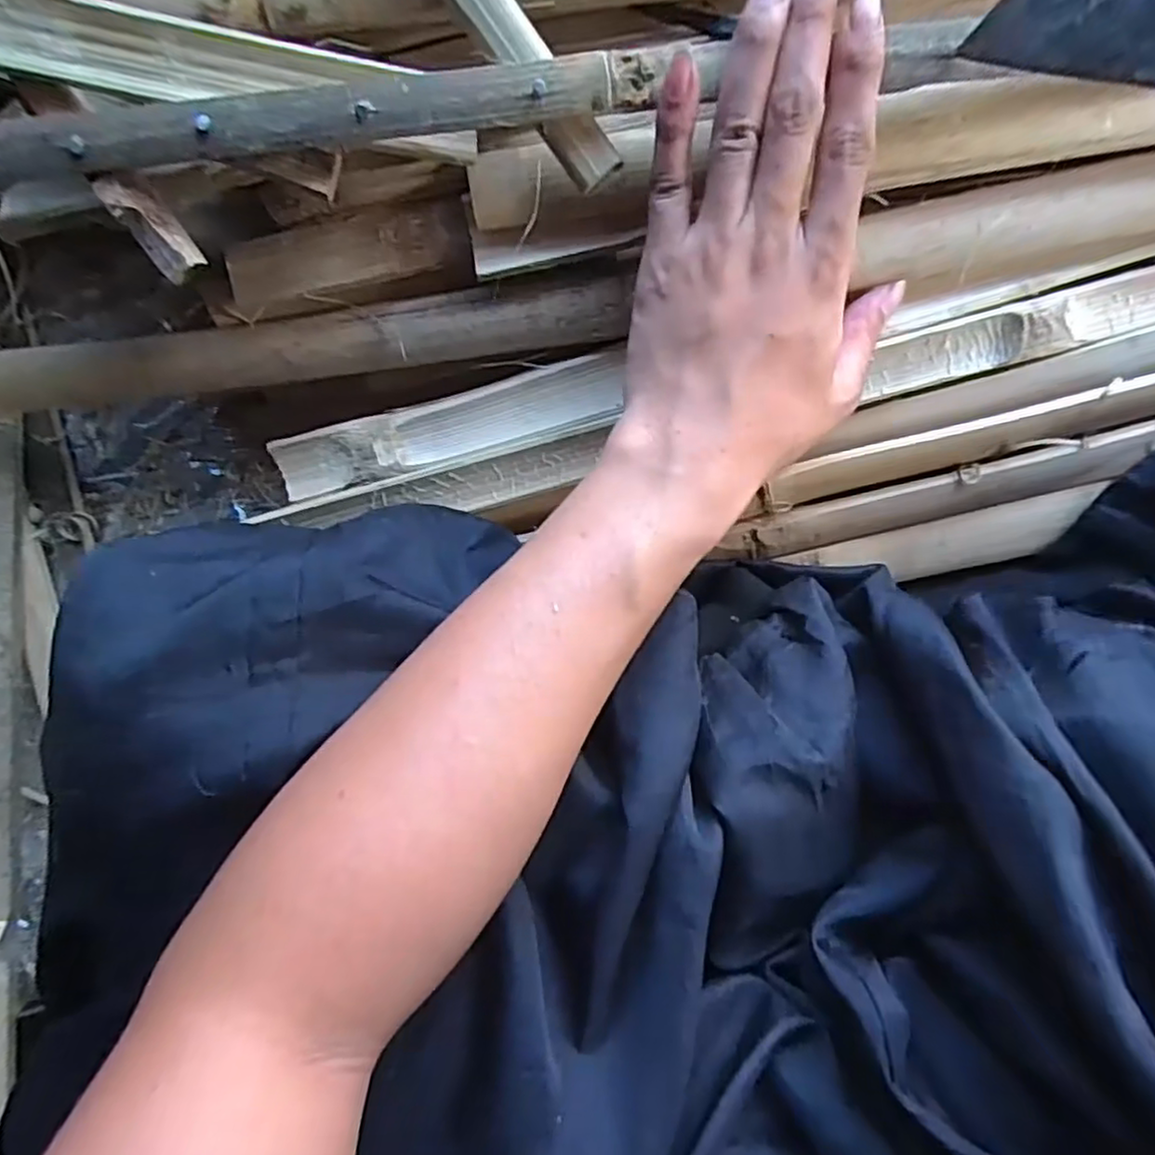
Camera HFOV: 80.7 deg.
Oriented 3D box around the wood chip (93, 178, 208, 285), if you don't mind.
[{"bbox_3d":[-0.168,-0.137,0.266,0.015,0.006,0.040,-38,116,5],"label":"wood chip"}]

